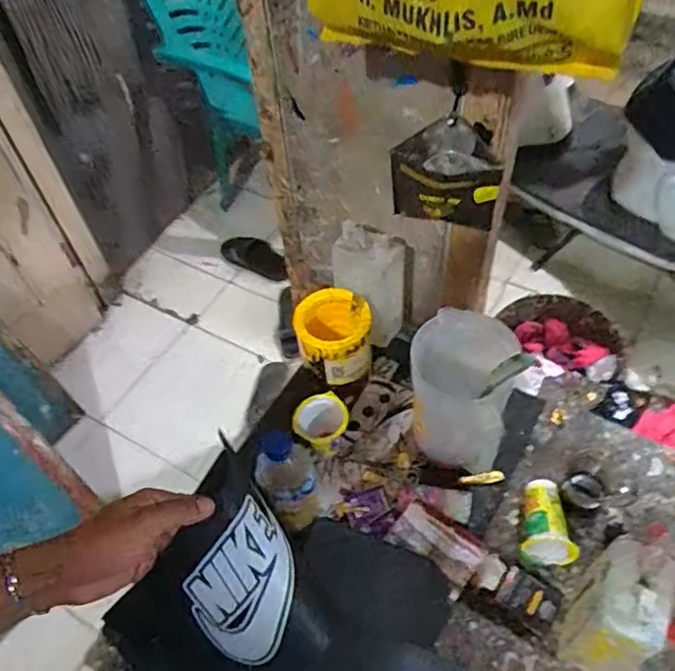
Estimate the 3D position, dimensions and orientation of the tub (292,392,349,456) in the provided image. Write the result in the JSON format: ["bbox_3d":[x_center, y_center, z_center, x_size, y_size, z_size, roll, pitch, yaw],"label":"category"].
[{"bbox_3d":[-0.022,0.132,0.884,0.076,0.073,0.070,-2,52,3],"label":"tub"}]

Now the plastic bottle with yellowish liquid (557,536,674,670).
[{"bbox_3d":[0.299,0.306,0.669,0.069,0.213,0.092,21,56,20],"label":"plastic bottle with yellowish liquid"}]

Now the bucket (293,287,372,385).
[{"bbox_3d":[-0.003,0.004,0.921,0.103,0.112,0.104,-2,52,3],"label":"bucket"}]

